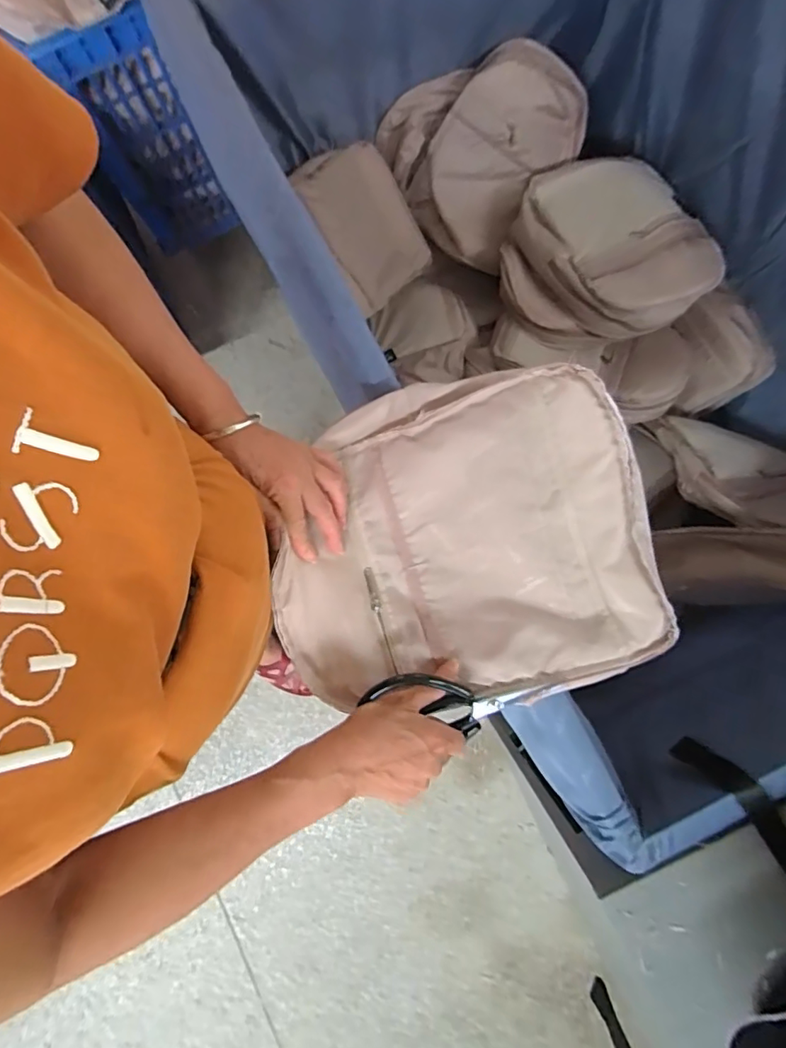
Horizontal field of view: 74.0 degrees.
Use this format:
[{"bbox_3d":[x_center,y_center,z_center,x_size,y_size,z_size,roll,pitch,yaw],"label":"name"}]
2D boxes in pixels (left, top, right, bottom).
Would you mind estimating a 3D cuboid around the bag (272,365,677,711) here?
[{"bbox_3d":[0.069,0.008,0.485,0.343,0.055,0.289,-2,80,0],"label":"bag"}]

